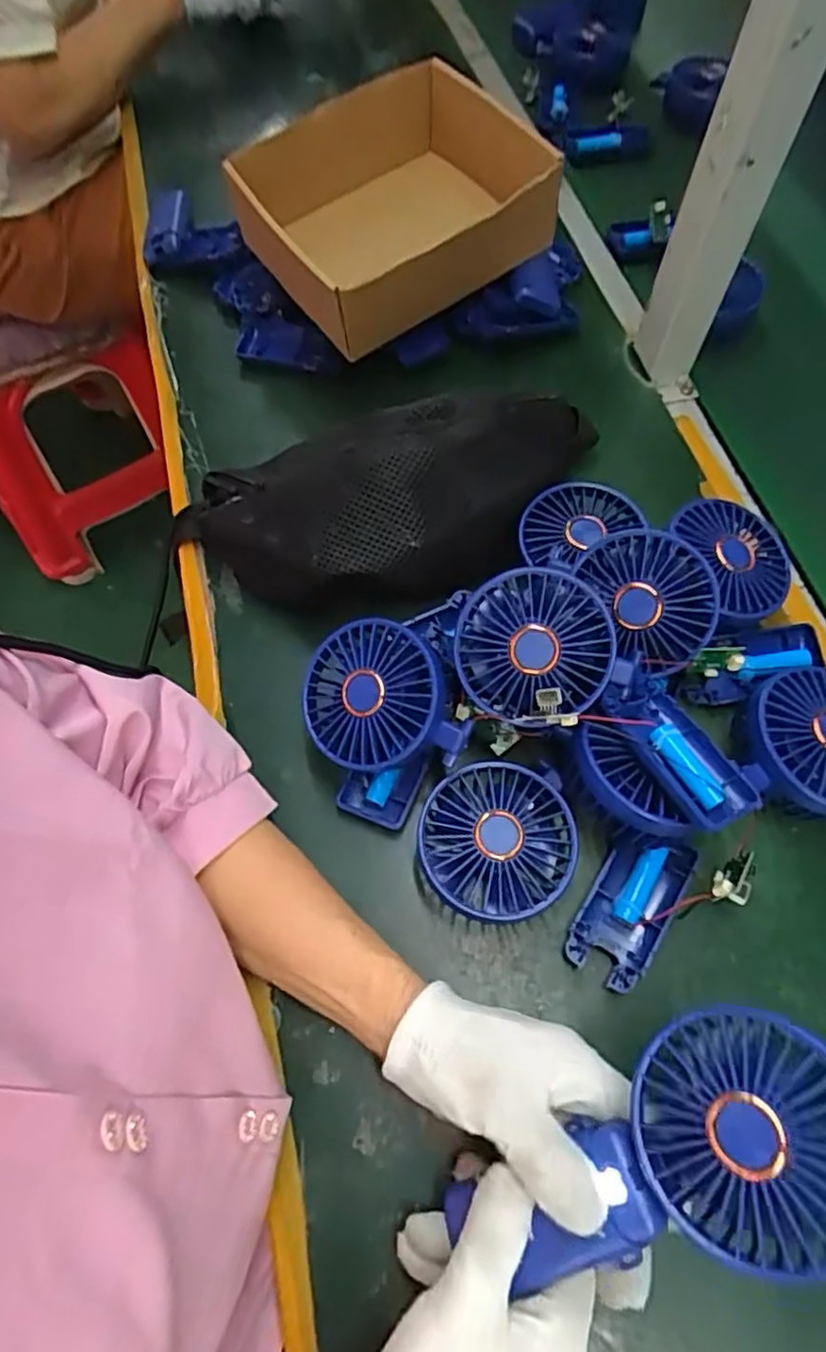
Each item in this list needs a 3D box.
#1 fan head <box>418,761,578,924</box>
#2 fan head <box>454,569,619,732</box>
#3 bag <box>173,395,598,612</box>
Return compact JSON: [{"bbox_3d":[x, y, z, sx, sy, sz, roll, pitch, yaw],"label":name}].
[{"bbox_3d":[0.048,0.096,0.397,0.085,0.039,0.086,0,64,0],"label":"fan head"},{"bbox_3d":[0.067,-0.016,0.384,0.083,0.025,0.083,4,100,7],"label":"fan head"},{"bbox_3d":[-0.011,-0.108,0.472,0.309,0.092,0.142,-10,64,-5],"label":"bag"}]

